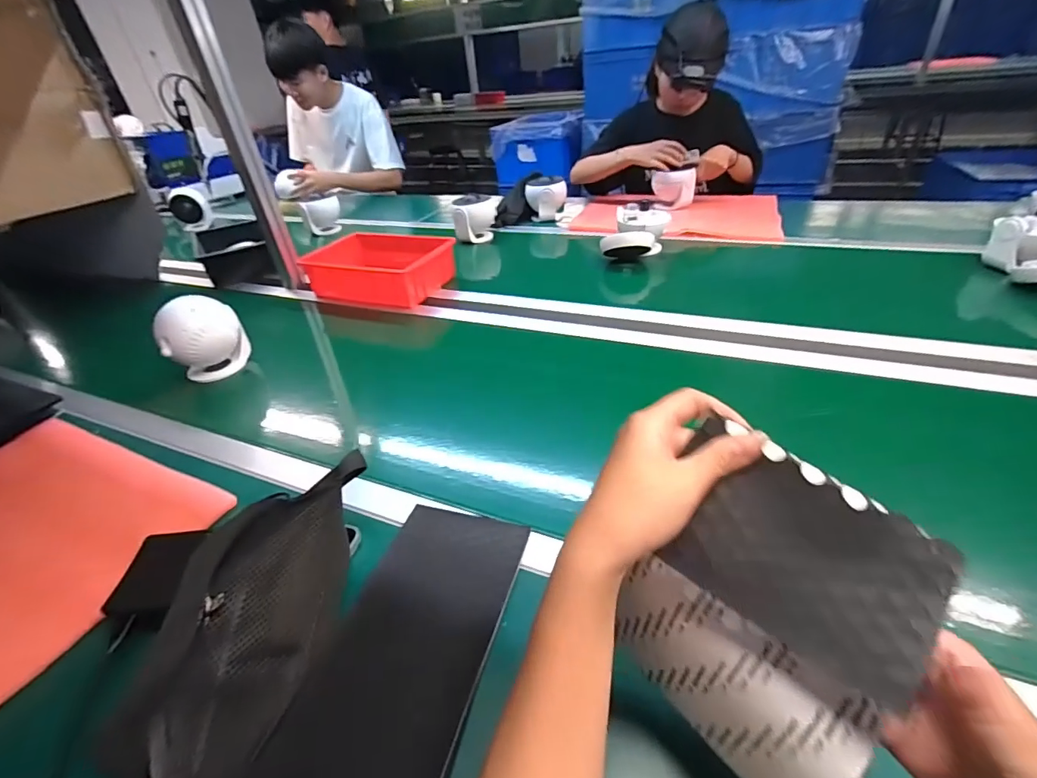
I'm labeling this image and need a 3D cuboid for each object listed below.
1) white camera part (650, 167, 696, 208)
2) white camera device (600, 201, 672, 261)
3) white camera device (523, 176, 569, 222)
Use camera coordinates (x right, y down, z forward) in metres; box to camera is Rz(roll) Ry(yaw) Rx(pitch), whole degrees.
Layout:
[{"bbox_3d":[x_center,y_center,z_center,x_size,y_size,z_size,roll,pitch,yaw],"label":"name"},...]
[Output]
[{"bbox_3d":[0.426,-0.558,1.296,0.118,0.087,0.052,6,38,17],"label":"white camera part"},{"bbox_3d":[0.275,-0.364,1.067,0.123,0.086,0.141,15,41,27],"label":"white camera device"},{"bbox_3d":[0.083,-0.553,1.369,0.122,0.120,0.113,-4,36,3],"label":"white camera device"}]

